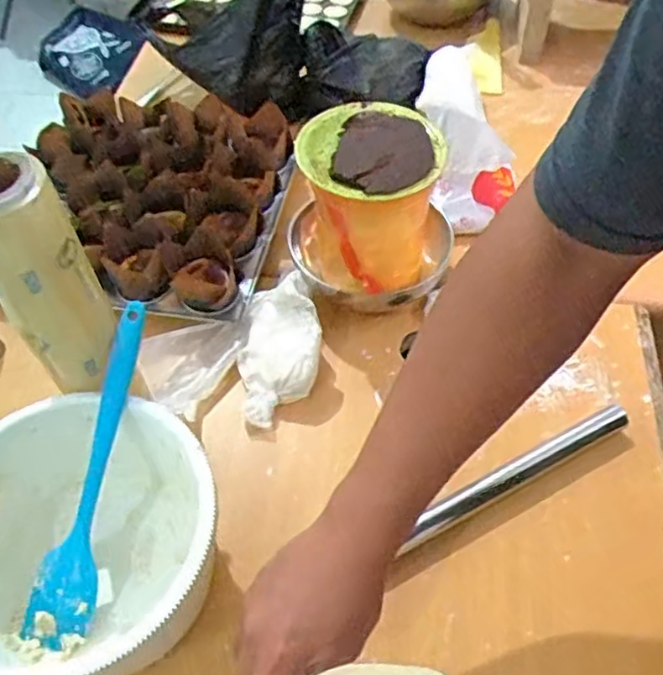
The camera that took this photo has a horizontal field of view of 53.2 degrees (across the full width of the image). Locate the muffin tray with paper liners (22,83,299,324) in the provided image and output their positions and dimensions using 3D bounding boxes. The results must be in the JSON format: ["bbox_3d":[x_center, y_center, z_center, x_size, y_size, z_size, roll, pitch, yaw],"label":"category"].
[{"bbox_3d":[-0.211,-0.164,0.766,0.290,0.069,0.302,5,52,6],"label":"muffin tray with paper liners"}]

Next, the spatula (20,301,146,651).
[{"bbox_3d":[-0.186,0.106,0.513,0.051,0.018,0.270,14,89,16],"label":"spatula"}]

